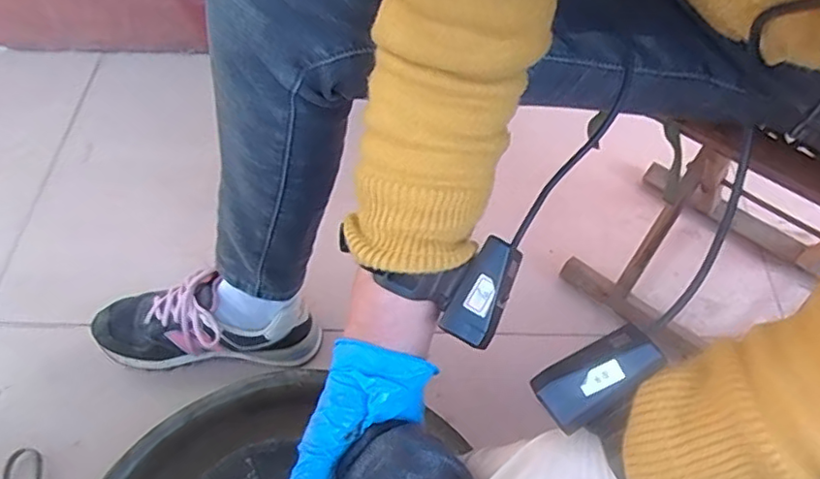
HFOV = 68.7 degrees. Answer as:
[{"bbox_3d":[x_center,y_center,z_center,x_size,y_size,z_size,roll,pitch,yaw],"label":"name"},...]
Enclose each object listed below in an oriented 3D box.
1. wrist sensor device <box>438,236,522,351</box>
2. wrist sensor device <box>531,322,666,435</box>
[{"bbox_3d":[0.047,0.034,0.388,0.032,0.015,0.068,25,89,16],"label":"wrist sensor device"},{"bbox_3d":[0.103,0.074,0.333,0.067,0.013,0.033,-35,60,4],"label":"wrist sensor device"}]

